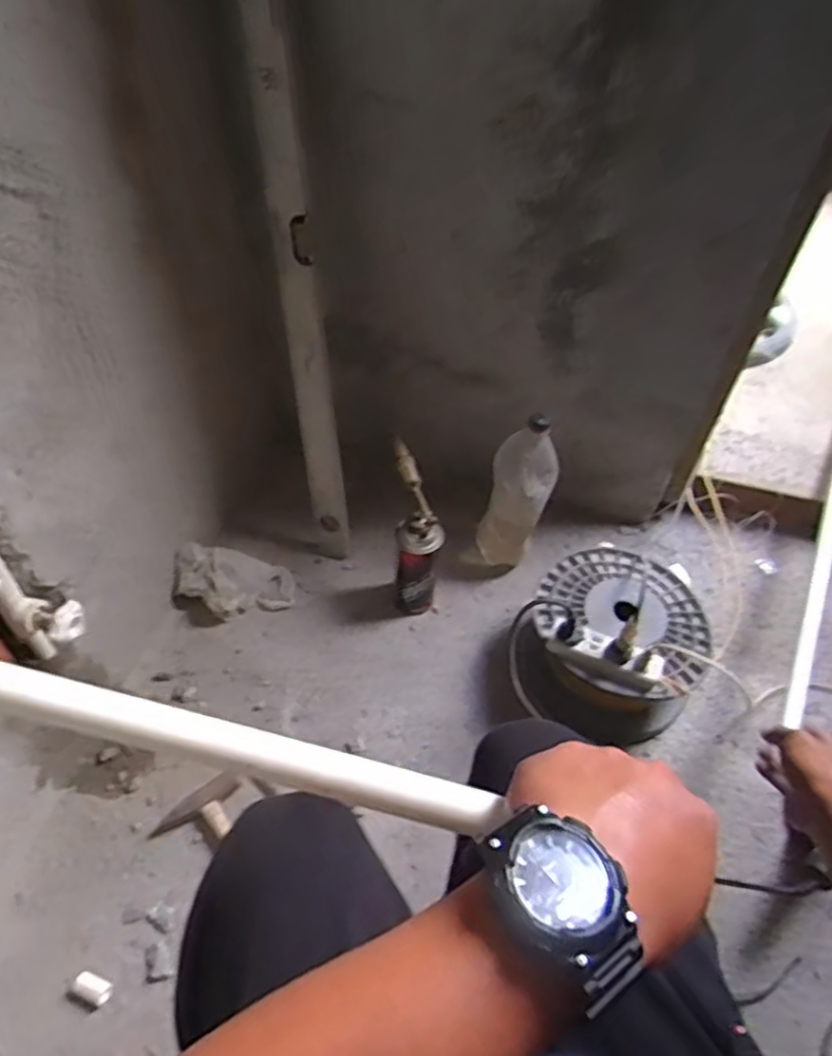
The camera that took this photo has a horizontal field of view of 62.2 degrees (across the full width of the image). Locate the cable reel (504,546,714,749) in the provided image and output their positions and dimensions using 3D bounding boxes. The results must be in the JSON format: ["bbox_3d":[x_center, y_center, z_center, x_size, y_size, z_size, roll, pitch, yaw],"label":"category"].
[{"bbox_3d":[0.271,0.154,0.964,0.247,0.190,0.275,24,54,18],"label":"cable reel"}]

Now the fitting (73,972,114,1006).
[{"bbox_3d":[-0.352,0.503,0.754,0.041,0.022,0.022,15,52,11],"label":"fitting"}]

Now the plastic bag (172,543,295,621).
[{"bbox_3d":[-0.286,0.082,1.065,0.182,0.083,0.092,-5,51,-6],"label":"plastic bag"}]

